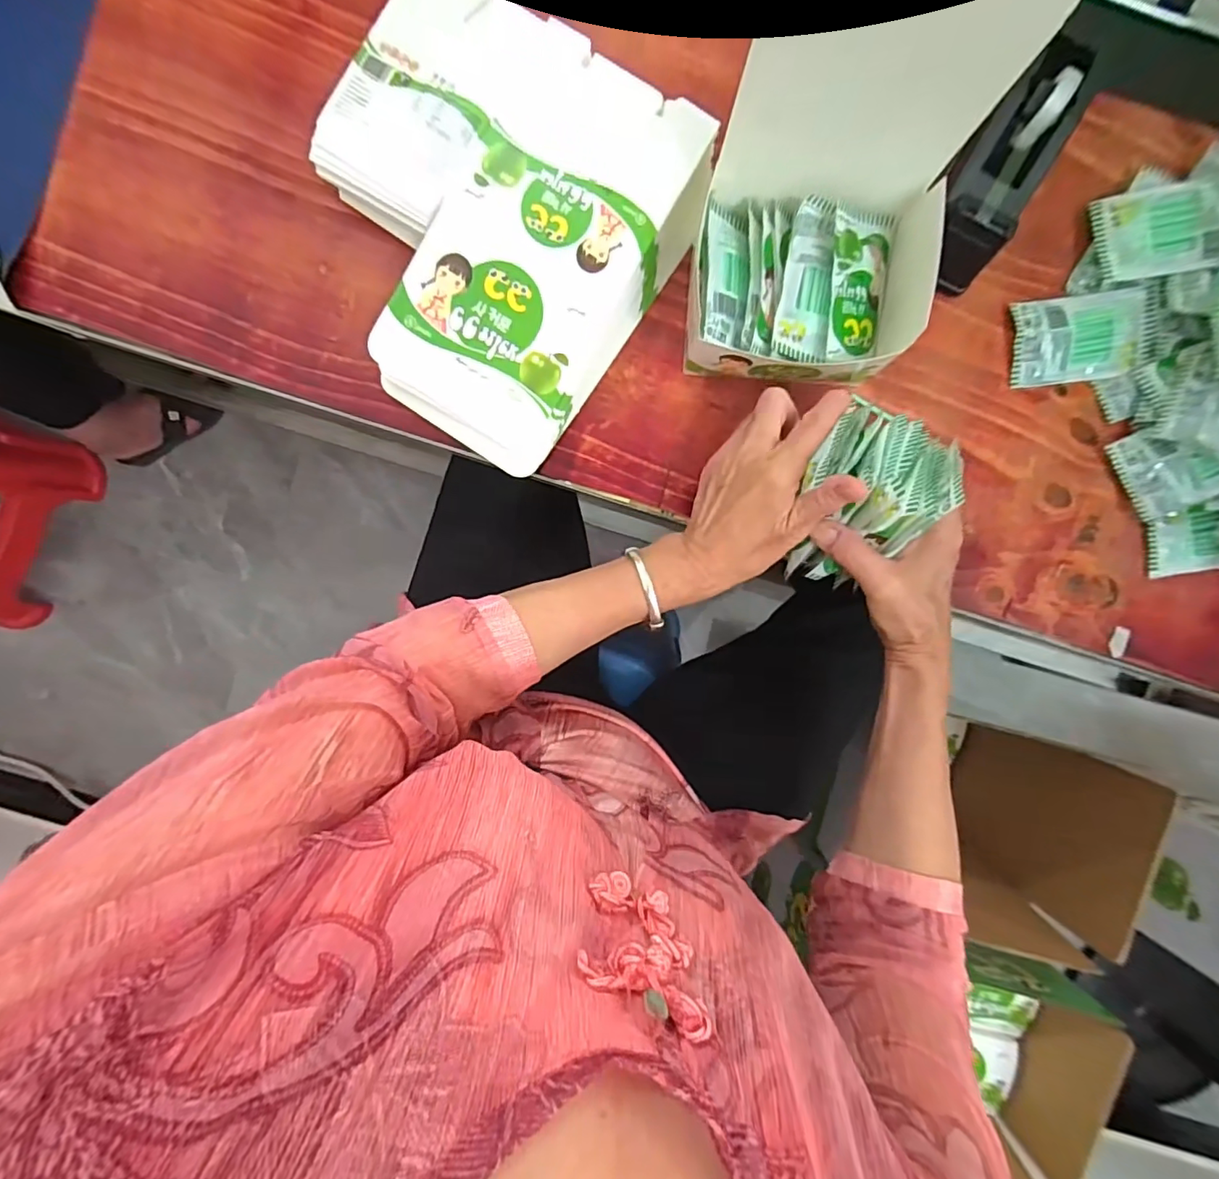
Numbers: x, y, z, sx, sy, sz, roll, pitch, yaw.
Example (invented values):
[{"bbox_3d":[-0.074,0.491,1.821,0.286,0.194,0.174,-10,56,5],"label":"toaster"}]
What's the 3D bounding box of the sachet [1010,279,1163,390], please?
[{"bbox_3d":[0.380,-0.203,0.435,0.107,0.017,0.068,-7,92,-2],"label":"sachet"}]

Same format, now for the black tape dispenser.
[{"bbox_3d":[0.282,-0.304,0.399,0.072,0.079,0.159,35,90,-3],"label":"black tape dispenser"}]

